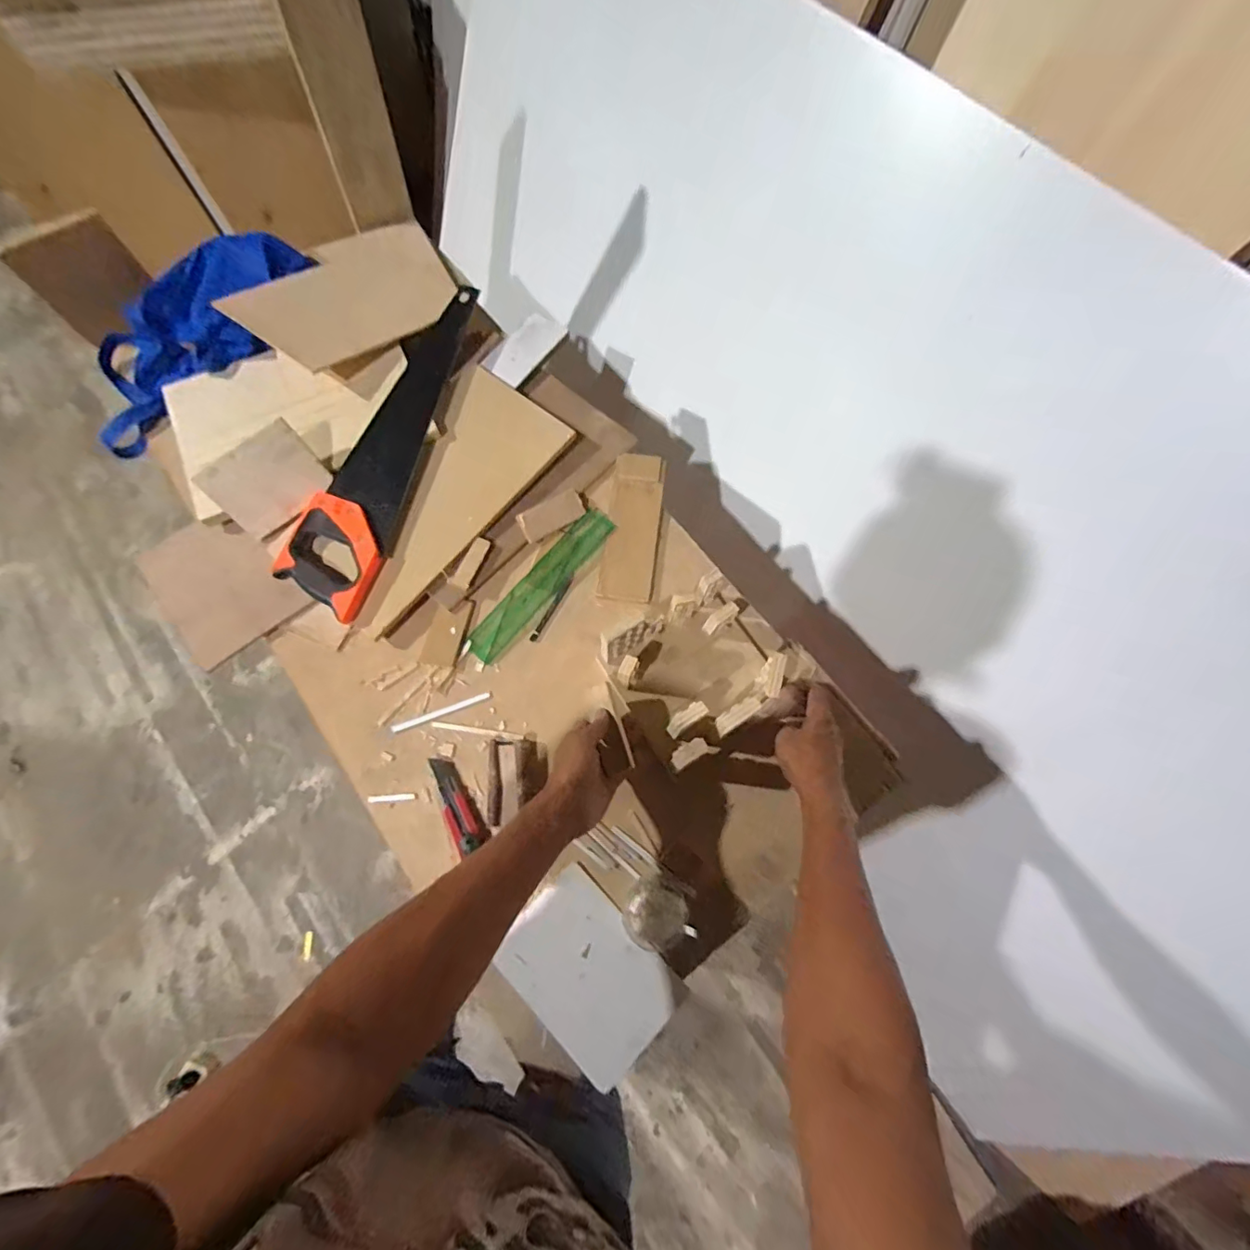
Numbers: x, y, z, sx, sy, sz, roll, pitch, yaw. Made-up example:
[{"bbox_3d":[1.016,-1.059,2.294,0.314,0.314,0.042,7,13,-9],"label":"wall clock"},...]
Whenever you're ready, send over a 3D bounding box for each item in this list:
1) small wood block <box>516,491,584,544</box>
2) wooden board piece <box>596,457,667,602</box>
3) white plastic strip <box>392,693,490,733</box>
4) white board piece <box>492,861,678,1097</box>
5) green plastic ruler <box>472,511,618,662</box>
[{"bbox_3d":[-0.103,-0.154,0.745,0.093,0.008,0.040,-31,101,-13],"label":"small wood block"},{"bbox_3d":[0.012,-0.139,0.745,0.072,0.023,0.216,7,69,1],"label":"wooden board piece"},{"bbox_3d":[-0.230,0.108,0.666,0.121,0.004,0.008,-20,71,-9],"label":"white plastic strip"},{"bbox_3d":[-0.039,0.377,0.579,0.181,0.008,0.129,42,73,13],"label":"white board piece"},{"bbox_3d":[-0.113,-0.058,0.726,0.051,0.005,0.259,39,76,12],"label":"green plastic ruler"}]

